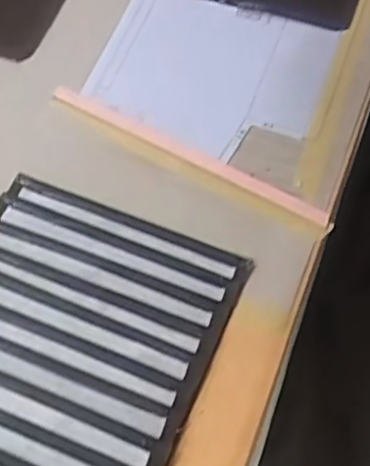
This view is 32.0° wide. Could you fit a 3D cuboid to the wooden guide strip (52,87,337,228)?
[{"bbox_3d":[0.001,-0.059,0.449,0.212,0.010,0.014,27,68,12],"label":"wooden guide strip"}]

